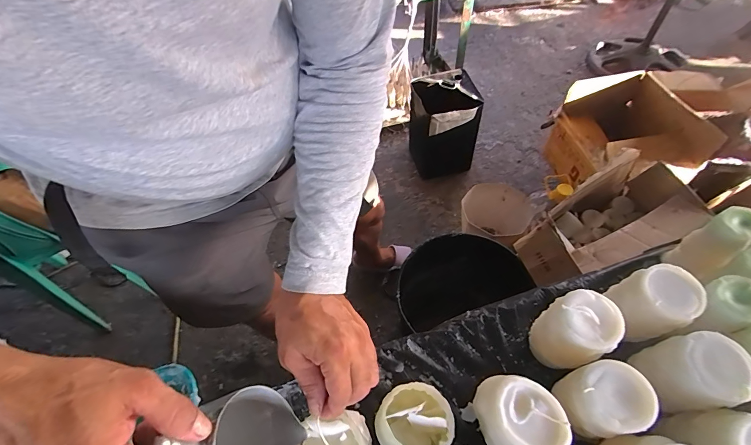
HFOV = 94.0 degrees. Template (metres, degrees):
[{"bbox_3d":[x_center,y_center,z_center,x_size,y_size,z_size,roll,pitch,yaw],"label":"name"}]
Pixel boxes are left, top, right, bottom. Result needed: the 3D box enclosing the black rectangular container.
[{"bbox_3d":[0.275,-0.390,1.423,0.249,0.343,0.248,-10,55,-2],"label":"black rectangular container"}]

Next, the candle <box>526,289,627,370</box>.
[{"bbox_3d":[0.212,0.126,0.385,0.070,0.108,0.067,-22,56,-10],"label":"candle"}]

